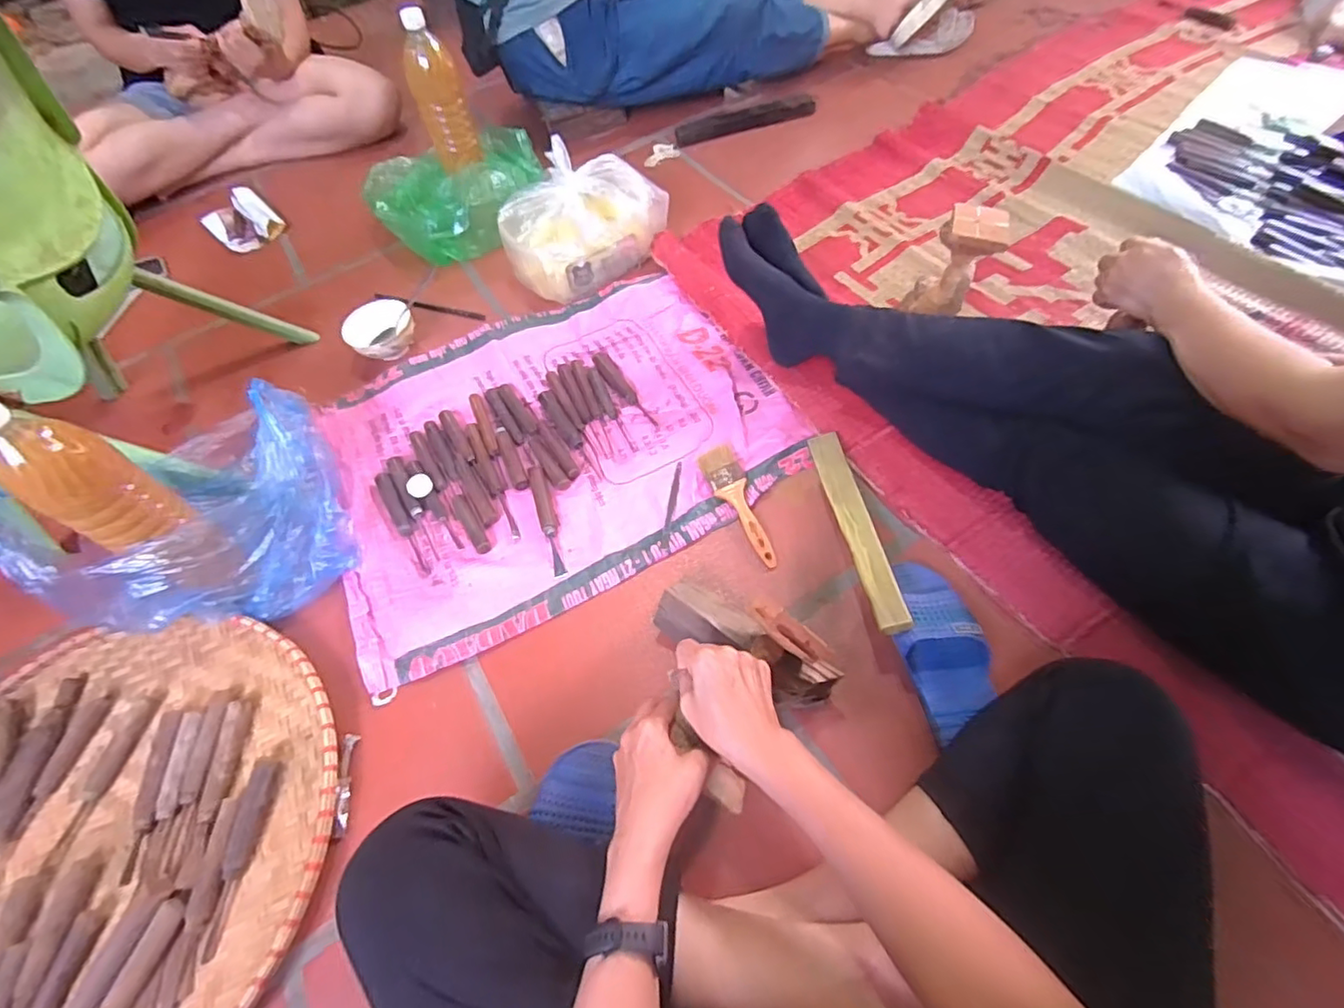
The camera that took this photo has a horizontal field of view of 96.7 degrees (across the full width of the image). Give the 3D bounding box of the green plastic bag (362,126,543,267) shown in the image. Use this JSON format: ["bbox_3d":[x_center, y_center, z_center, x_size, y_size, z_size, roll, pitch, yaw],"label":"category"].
[{"bbox_3d":[-0.397,-0.604,1.123,0.313,0.115,0.277,-30,60,-15],"label":"green plastic bag"}]

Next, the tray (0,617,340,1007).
[{"bbox_3d":[-0.578,0.354,0.602,0.478,0.040,0.485,-5,57,1],"label":"tray"}]

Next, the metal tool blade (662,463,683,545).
[{"bbox_3d":[0.000,-0.003,0.785,0.009,0.008,0.125,6,58,8],"label":"metal tool blade"}]

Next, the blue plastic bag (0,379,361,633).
[{"bbox_3d":[-0.558,0.007,0.712,0.290,0.164,0.261,-30,60,-14],"label":"blue plastic bag"}]

